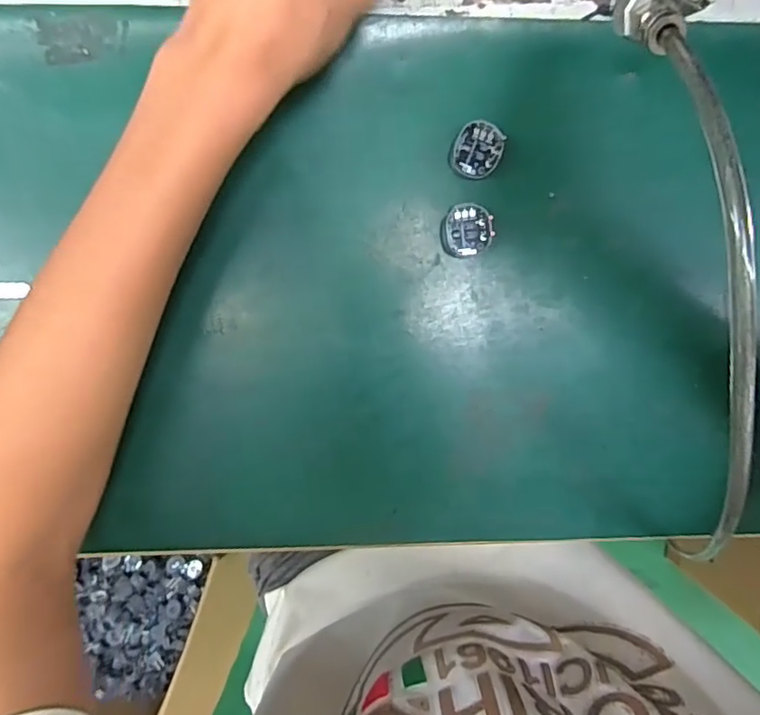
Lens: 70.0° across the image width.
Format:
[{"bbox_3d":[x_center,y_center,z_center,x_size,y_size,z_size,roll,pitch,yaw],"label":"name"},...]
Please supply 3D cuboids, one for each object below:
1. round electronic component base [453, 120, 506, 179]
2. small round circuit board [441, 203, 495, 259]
[{"bbox_3d":[0.053,-0.111,0.292,0.025,0.009,0.029,7,96,-4],"label":"round electronic component base"},{"bbox_3d":[0.048,-0.070,0.299,0.027,0.008,0.027,0,96,-3],"label":"small round circuit board"}]

